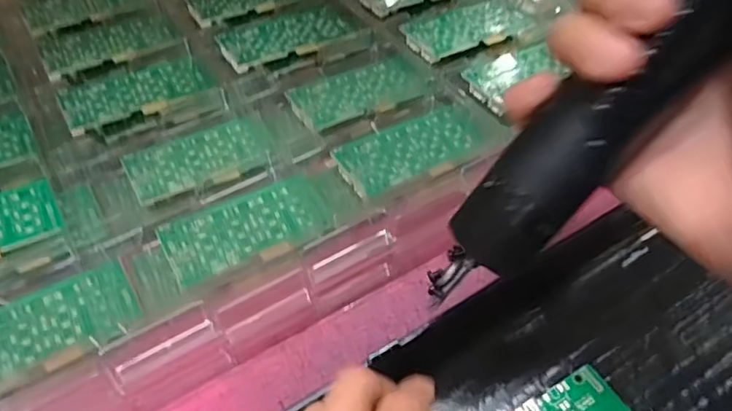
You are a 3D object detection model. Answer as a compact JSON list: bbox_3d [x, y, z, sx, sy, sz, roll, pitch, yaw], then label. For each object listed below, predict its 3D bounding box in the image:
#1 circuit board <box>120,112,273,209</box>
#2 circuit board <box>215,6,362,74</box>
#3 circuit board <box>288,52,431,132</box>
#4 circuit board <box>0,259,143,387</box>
[{"bbox_3d":[-0.105,-0.032,0.368,0.089,0.009,0.049,-21,54,-15],"label":"circuit board"},{"bbox_3d":[-0.058,-0.128,0.425,0.097,0.009,0.056,-18,54,-13],"label":"circuit board"},{"bbox_3d":[-0.004,-0.081,0.400,0.092,0.011,0.047,-22,55,-16],"label":"circuit board"},{"bbox_3d":[-0.165,0.063,0.291,0.091,0.011,0.048,-26,56,-19],"label":"circuit board"}]

